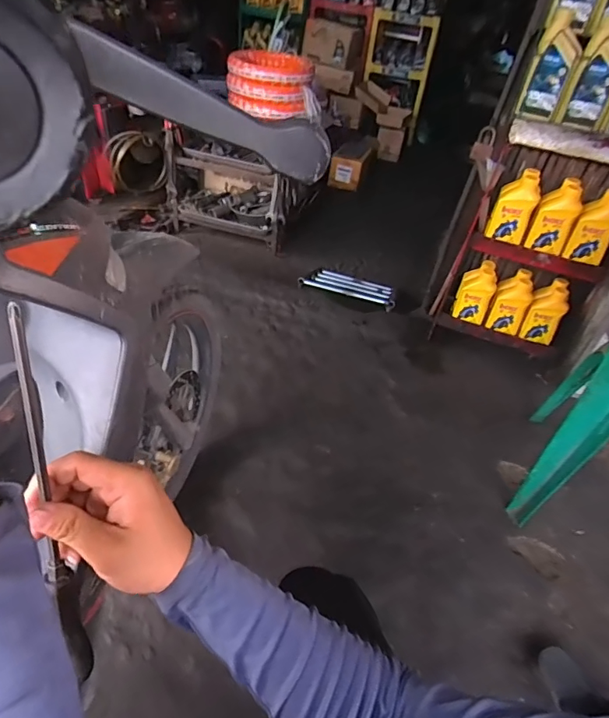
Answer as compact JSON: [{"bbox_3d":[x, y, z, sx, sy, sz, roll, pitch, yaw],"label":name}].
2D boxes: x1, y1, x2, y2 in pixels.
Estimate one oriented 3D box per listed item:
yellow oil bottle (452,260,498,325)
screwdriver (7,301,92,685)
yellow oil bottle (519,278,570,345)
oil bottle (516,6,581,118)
[{"bbox_3d":[0.583,-0.225,1.574,0.106,0.198,0.078,15,42,8],"label":"yellow oil bottle"},{"bbox_3d":[-0.172,0.106,0.315,0.014,0.288,0.018,-3,19,-11],"label":"screwdriver"},{"bbox_3d":[0.791,-0.149,1.517,0.112,0.212,0.088,29,45,22],"label":"yellow oil bottle"},{"bbox_3d":[0.580,-0.683,1.085,0.063,0.215,0.107,-24,50,-31],"label":"oil bottle"}]

